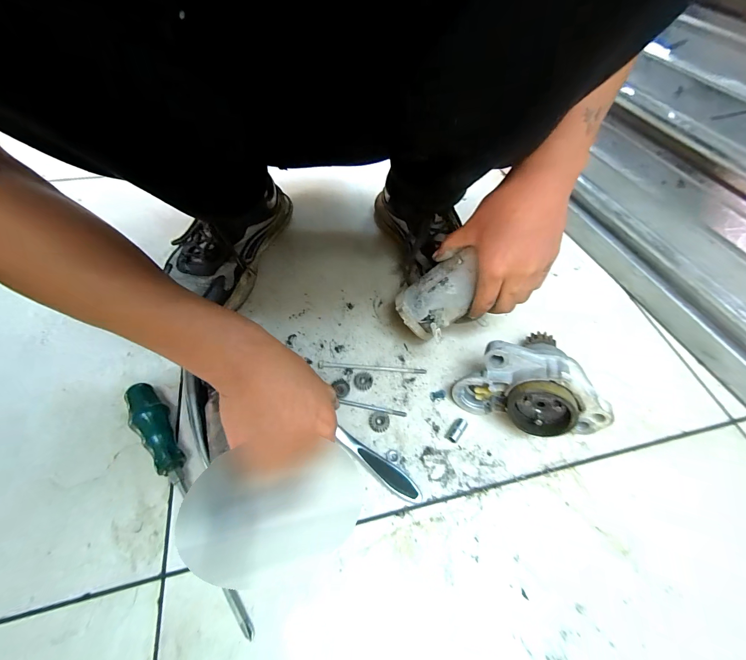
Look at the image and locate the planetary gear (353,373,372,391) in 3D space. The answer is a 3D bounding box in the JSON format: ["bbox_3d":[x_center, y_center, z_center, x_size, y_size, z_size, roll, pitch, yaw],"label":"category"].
[{"bbox_3d":[-0.012,0.059,0.367,0.020,0.007,0.021,2,57,-3],"label":"planetary gear"}]

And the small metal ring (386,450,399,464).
[{"bbox_3d":[0.020,0.130,0.325,0.013,0.005,0.014,2,57,-3],"label":"small metal ring"}]

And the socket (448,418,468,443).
[{"bbox_3d":[0.091,0.108,0.340,0.012,0.010,0.026,34,61,18],"label":"socket"}]

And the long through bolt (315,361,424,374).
[{"bbox_3d":[-0.001,0.046,0.379,0.128,0.004,0.009,5,57,0],"label":"long through bolt"}]

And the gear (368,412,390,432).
[{"bbox_3d":[0.006,0.100,0.343,0.022,0.007,0.021,2,57,-3],"label":"gear"}]

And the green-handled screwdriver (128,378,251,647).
[{"bbox_3d":[-0.167,0.144,0.286,0.034,0.031,0.243,-37,66,-24],"label":"green-handled screwdriver"}]

